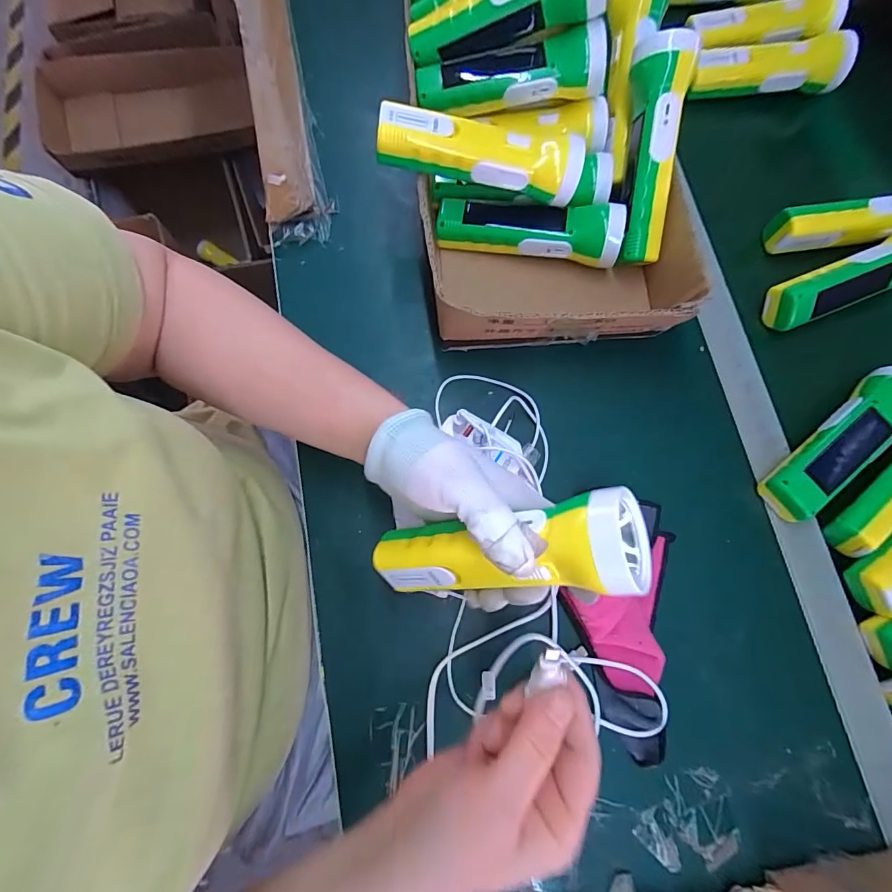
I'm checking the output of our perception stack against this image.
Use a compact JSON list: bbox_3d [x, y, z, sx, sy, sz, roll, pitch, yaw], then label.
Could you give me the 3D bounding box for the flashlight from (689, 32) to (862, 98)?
[{"bbox_3d":[0.352,-0.423,0.485,0.165,0.049,0.040,-3,77,-3],"label":"flashlight"}]

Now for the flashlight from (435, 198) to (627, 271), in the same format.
[{"bbox_3d":[0.075,-0.201,0.408,0.165,0.048,0.043,10,76,0],"label":"flashlight"}]

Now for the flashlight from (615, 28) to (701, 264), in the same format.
[{"bbox_3d":[0.179,-0.249,0.384,0.047,0.051,0.168,0,106,-2],"label":"flashlight"}]

